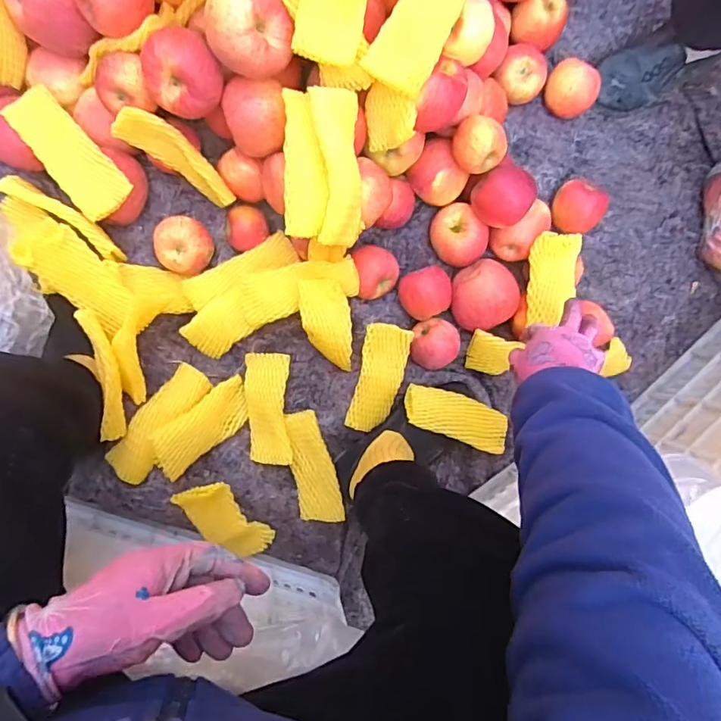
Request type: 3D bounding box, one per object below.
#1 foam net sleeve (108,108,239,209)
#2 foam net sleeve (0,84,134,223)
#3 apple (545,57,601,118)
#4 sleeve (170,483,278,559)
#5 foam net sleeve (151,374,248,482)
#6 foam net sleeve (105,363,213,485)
[{"bbox_3d":[-0.213,-0.237,0.591,0.146,0.028,0.042,34,91,-33],"label":"foam net sleeve"},{"bbox_3d":[-0.335,-0.236,0.576,0.060,0.022,0.147,-42,99,-1],"label":"foam net sleeve"},{"bbox_3d":[0.284,-0.369,0.686,0.065,0.056,0.069,7,95,-8],"label":"apple"},{"bbox_3d":[-0.171,0.208,0.653,0.059,0.023,0.142,-43,116,-1],"label":"sleeve"},{"bbox_3d":[-0.197,0.082,0.640,0.061,0.042,0.141,54,48,-9],"label":"foam net sleeve"},{"bbox_3d":[-0.250,0.076,0.620,0.052,0.029,0.153,35,75,-9],"label":"foam net sleeve"}]

